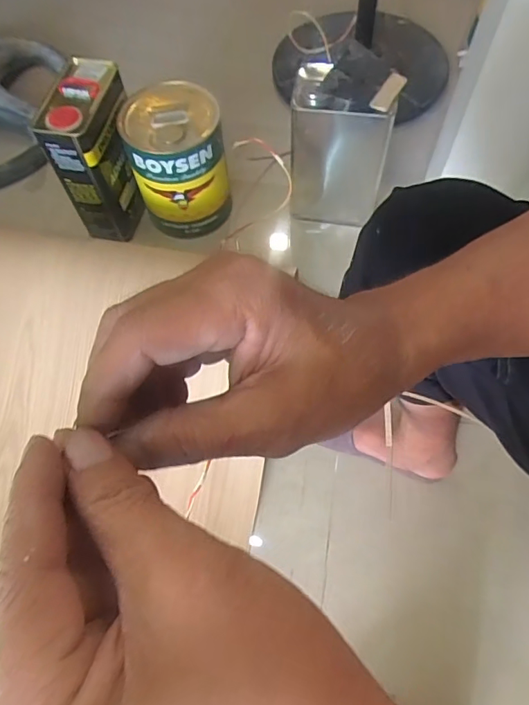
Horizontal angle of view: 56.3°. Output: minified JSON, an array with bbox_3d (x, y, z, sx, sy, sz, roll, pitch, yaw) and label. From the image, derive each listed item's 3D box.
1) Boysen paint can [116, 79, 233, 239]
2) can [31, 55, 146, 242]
[{"bbox_3d":[-0.150,-0.334,0.874,0.159,0.193,0.162,-14,65,-4],"label":"Boysen paint can"},{"bbox_3d":[-0.281,-0.343,0.869,0.102,0.245,0.175,4,64,4],"label":"can"}]

